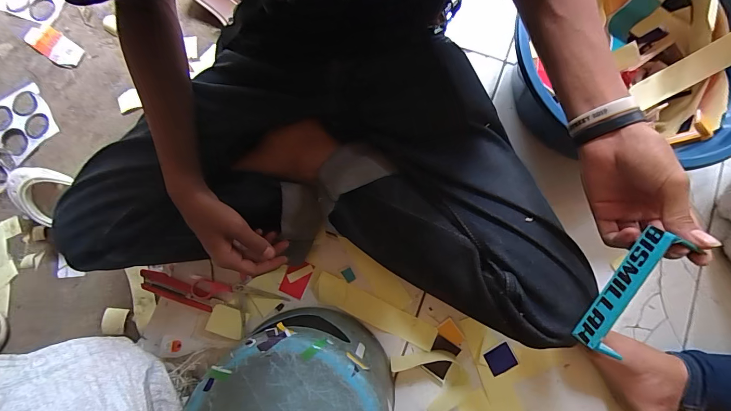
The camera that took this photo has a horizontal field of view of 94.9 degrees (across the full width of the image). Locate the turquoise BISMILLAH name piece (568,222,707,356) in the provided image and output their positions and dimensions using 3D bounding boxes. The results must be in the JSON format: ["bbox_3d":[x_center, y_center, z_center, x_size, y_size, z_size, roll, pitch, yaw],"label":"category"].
[{"bbox_3d":[0.215,0.072,0.277,0.024,0.019,0.109,29,97,6],"label":"turquoise BISMILLAH name piece"}]

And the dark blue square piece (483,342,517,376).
[{"bbox_3d":[0.208,0.238,0.518,0.042,0.004,0.038,-25,81,-4],"label":"dark blue square piece"}]

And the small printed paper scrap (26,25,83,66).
[{"bbox_3d":[-0.694,-0.357,0.748,0.137,0.011,0.060,34,82,6],"label":"small printed paper scrap"}]

